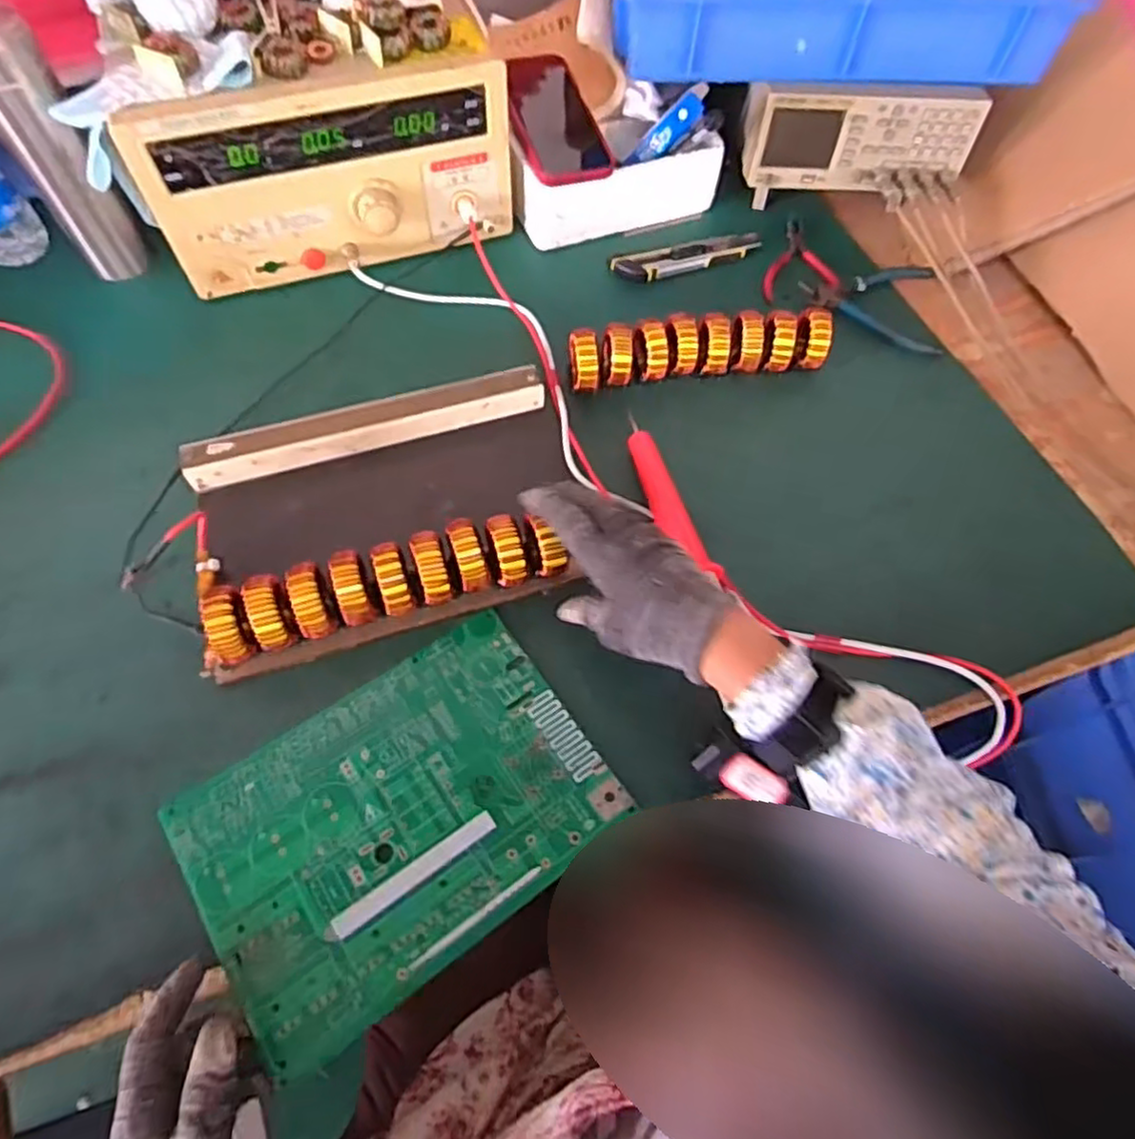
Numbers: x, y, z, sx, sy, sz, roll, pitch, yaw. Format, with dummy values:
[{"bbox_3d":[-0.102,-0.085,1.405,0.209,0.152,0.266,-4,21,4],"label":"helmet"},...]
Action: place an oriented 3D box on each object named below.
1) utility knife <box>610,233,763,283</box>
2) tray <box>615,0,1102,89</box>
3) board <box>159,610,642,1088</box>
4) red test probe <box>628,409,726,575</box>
[{"bbox_3d":[0.128,-0.326,0.712,0.164,0.011,0.037,-16,64,-11],"label":"utility knife"},{"bbox_3d":[0.263,-0.604,0.685,0.442,0.074,0.297,1,62,-2],"label":"tray"},{"bbox_3d":[-0.107,0.157,0.445,0.250,0.011,0.178,-33,68,-18],"label":"board"},{"bbox_3d":[0.079,-0.061,0.555,0.023,0.020,0.169,-17,64,-11],"label":"red test probe"}]

